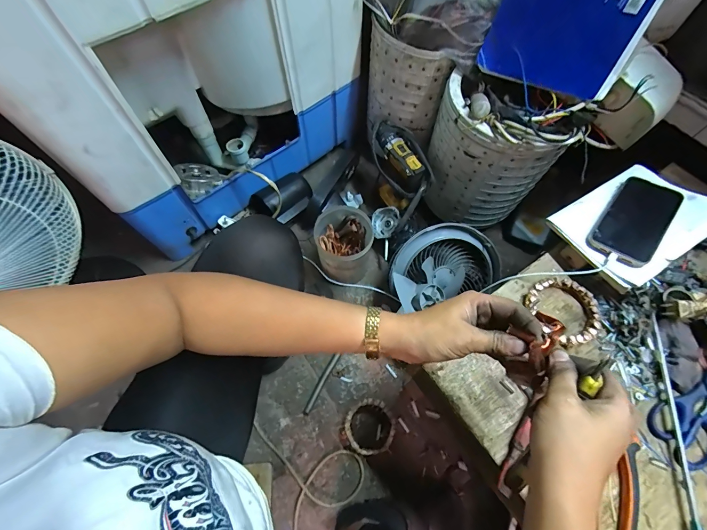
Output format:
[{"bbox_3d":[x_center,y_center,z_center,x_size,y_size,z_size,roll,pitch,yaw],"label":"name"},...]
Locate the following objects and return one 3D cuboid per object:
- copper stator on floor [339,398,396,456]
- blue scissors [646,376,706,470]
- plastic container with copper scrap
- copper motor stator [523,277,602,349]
[{"bbox_3d":[0.028,0.350,0.691,0.117,0.056,0.100,-26,67,-13],"label":"copper stator on floor"},{"bbox_3d":[0.481,0.179,0.424,0.198,0.022,0.075,-28,67,-14],"label":"blue scissors"},{"bbox_3d":[-0.023,-0.047,0.798,0.134,0.125,0.143,-3,64,-2],"label":"plastic container with copper scrap"},{"bbox_3d":[0.314,0.067,0.483,0.093,0.015,0.101,0,64,-1],"label":"copper motor stator"}]

